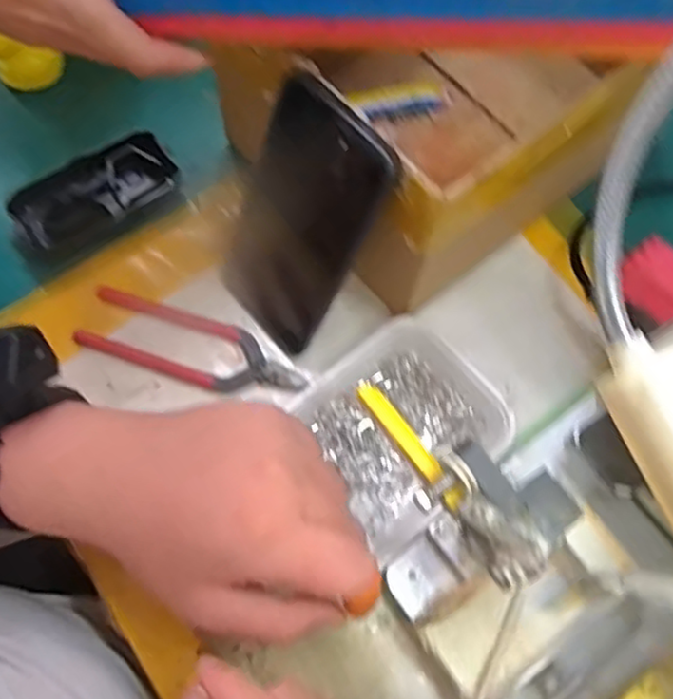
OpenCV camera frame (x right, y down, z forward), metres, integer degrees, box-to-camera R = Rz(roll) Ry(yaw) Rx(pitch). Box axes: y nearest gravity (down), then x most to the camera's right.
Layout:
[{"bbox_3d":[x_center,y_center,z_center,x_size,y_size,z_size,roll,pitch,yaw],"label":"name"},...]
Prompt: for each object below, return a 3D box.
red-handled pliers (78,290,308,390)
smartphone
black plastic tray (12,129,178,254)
[{"bbox_3d":[-0.090,-0.002,0.433,0.146,0.009,0.044,18,70,4],"label":"red-handled pliers"},{"bbox_3d":[-0.023,-0.067,0.385,0.014,0.171,0.079,-32,74,-34],"label":"smartphone"},{"bbox_3d":[-0.161,-0.104,0.461,0.107,0.028,0.050,-29,73,-12],"label":"black plastic tray"}]

